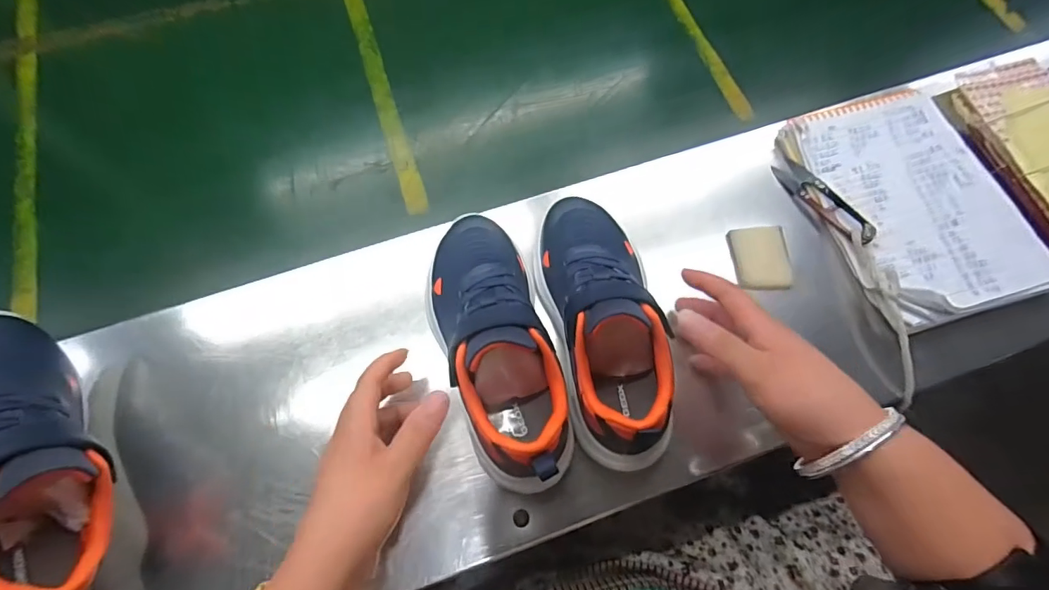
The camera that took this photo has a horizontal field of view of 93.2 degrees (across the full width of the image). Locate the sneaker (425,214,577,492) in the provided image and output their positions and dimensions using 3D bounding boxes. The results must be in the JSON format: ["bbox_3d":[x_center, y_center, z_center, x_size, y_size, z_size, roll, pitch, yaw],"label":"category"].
[{"bbox_3d":[-0.018,0.029,0.354,0.085,0.093,0.208,-17,71,-7],"label":"sneaker"}]

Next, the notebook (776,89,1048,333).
[{"bbox_3d":[0.339,-0.086,0.431,0.156,0.016,0.213,-15,71,-6],"label":"notebook"}]

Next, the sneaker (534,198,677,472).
[{"bbox_3d":[0.061,0.017,0.361,0.081,0.092,0.201,-10,71,-4],"label":"sneaker"}]

